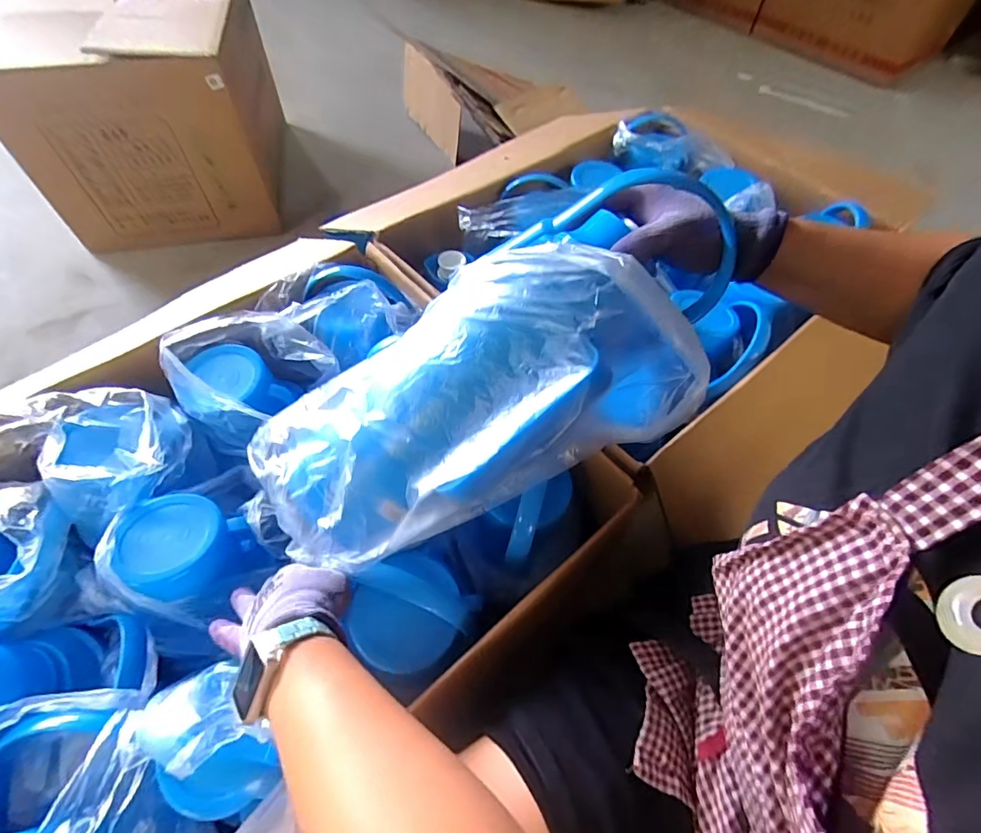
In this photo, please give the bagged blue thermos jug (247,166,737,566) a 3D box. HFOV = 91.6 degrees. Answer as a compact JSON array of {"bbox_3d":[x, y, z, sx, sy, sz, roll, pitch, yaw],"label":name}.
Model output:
[{"bbox_3d":[-0.019,-0.010,0.423,0.403,0.144,0.167,-29,58,13],"label":"bagged blue thermos jug"}]

